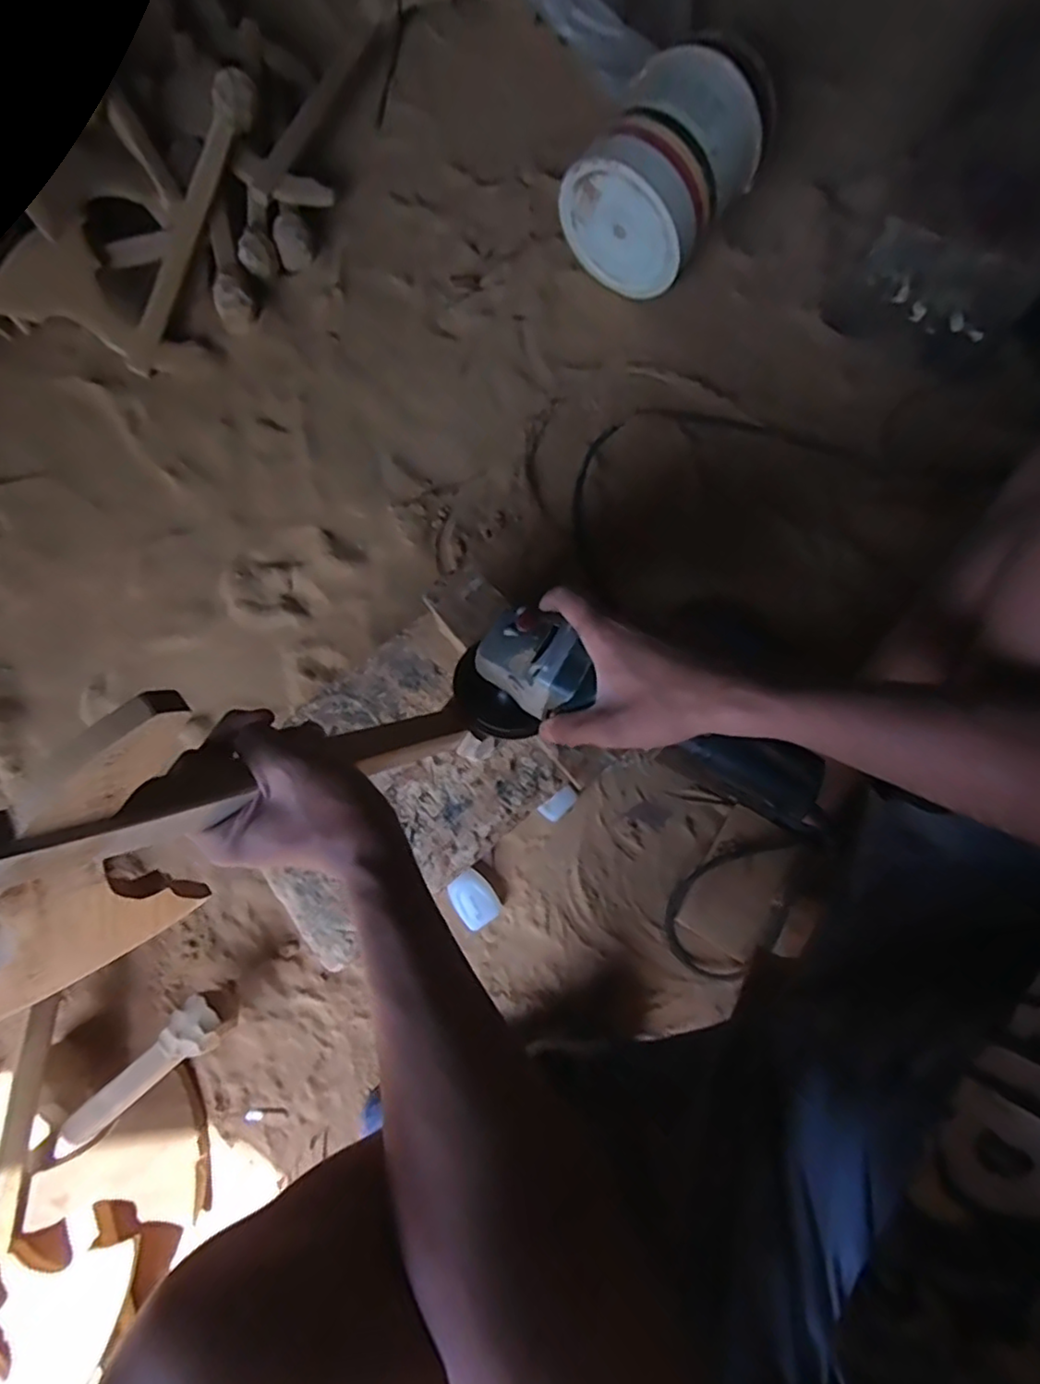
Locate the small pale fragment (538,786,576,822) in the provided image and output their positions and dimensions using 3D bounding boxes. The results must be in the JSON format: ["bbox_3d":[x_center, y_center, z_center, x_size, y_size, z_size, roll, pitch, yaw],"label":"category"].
[{"bbox_3d":[0.044,0.127,0.723,0.043,0.024,0.024,-38,82,-9],"label":"small pale fragment"}]

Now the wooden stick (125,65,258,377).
[{"bbox_3d":[-0.427,-0.593,0.822,0.043,0.046,0.376,29,101,5],"label":"wooden stick"}]

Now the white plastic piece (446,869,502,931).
[{"bbox_3d":[-0.050,0.228,0.703,0.045,0.023,0.057,-36,81,-8],"label":"white plastic piece"}]

